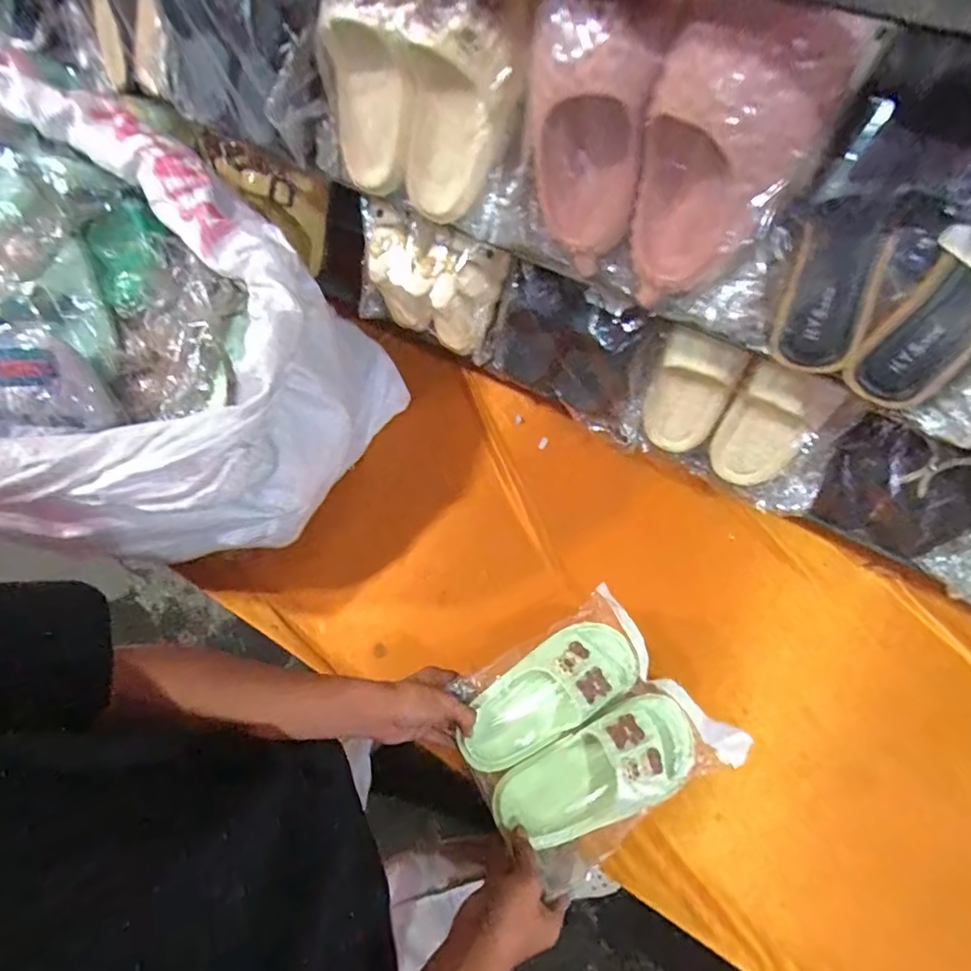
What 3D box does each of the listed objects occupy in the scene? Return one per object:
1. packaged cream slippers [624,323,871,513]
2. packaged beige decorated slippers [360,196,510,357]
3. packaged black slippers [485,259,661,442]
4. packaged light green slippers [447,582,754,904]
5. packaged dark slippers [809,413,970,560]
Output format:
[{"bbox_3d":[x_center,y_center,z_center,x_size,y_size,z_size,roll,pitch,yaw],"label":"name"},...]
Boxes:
[{"bbox_3d":[0.296,-0.071,0.636,0.242,0.188,0.082,17,51,8],"label":"packaged cream slippers"},{"bbox_3d":[-0.081,-0.283,0.735,0.223,0.173,0.082,26,70,13],"label":"packaged beige decorated slippers"},{"bbox_3d":[0.114,-0.184,0.684,0.224,0.189,0.081,28,70,14],"label":"packaged black slippers"},{"bbox_3d":[0.107,0.270,0.588,0.252,0.059,0.218,-31,69,-11],"label":"packaged light green slippers"},{"bbox_3d":[0.490,0.010,0.609,0.178,0.156,0.060,34,46,17],"label":"packaged dark slippers"}]

